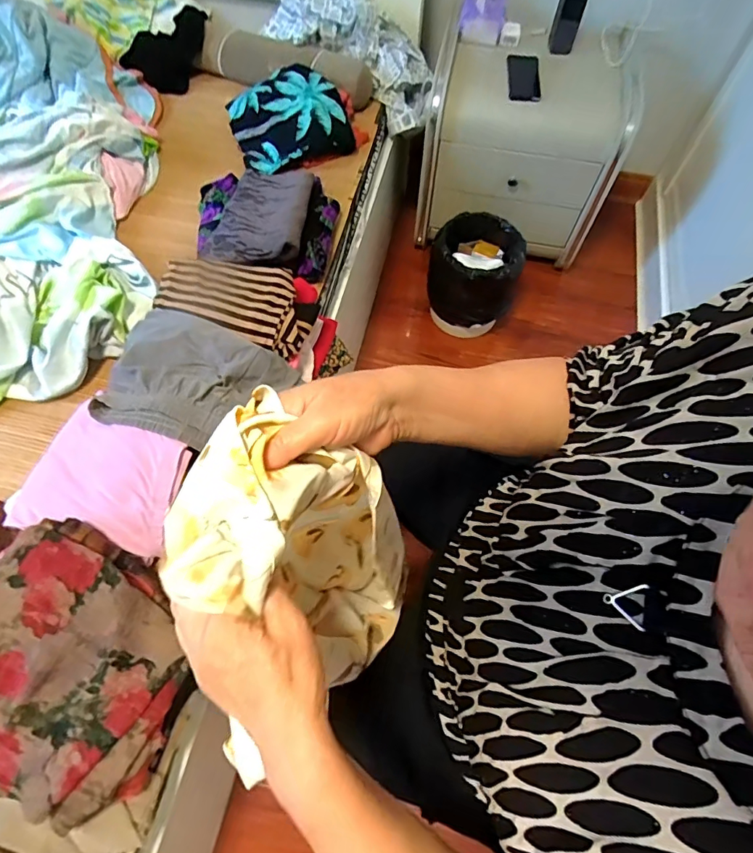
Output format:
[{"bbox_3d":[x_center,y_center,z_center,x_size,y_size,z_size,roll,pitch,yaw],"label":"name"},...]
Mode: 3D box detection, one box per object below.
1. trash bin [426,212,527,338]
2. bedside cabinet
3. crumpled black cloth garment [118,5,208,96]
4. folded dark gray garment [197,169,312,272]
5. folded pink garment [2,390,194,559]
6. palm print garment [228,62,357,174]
[{"bbox_3d":[0.257,-0.400,1.294,0.229,0.244,0.206,11,64,6],"label":"trash bin"},{"bbox_3d":[0.415,-0.804,1.379,0.521,0.415,0.409,11,64,6],"label":"bedside cabinet"},{"bbox_3d":[-0.528,-0.976,1.216,0.155,0.086,0.241,10,64,5],"label":"crumpled black cloth garment"},{"bbox_3d":[-0.217,-0.412,0.901,0.173,0.051,0.274,5,63,3],"label":"folded dark gray garment"},{"bbox_3d":[-0.401,0.077,0.662,0.269,0.037,0.206,15,85,15],"label":"folded pink garment"},{"bbox_3d":[-0.191,-0.710,1.079,0.269,0.095,0.246,-18,65,-9],"label":"palm print garment"}]

